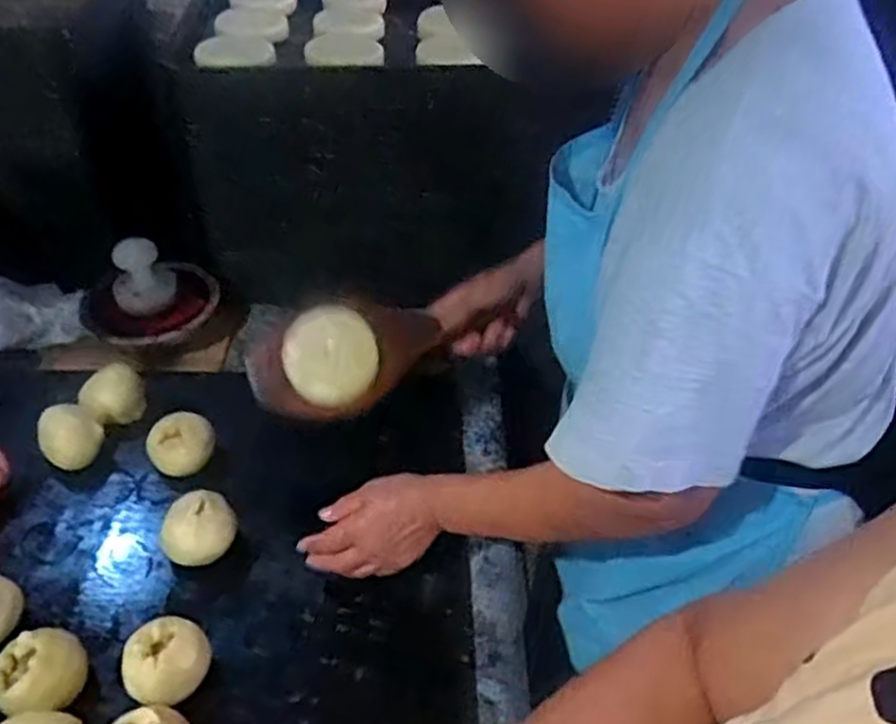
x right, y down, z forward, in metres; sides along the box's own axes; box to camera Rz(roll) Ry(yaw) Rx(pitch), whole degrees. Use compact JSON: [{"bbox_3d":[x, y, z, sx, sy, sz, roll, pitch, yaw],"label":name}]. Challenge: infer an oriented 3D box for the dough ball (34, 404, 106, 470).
[{"bbox_3d":[-0.441,0.094,0.880,0.069,0.052,0.082,-25,48,-28],"label":"dough ball"}]

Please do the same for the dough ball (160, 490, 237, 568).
[{"bbox_3d":[-0.261,0.179,0.790,0.076,0.062,0.068,-13,44,-17],"label":"dough ball"}]

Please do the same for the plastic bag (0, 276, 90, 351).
[{"bbox_3d":[-0.604,-0.076,1.048,0.171,0.049,0.112,-10,43,-14],"label":"plastic bag"}]

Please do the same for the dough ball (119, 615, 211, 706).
[{"bbox_3d":[-0.254,0.277,0.684,0.065,0.060,0.071,2,41,-1],"label":"dough ball"}]

